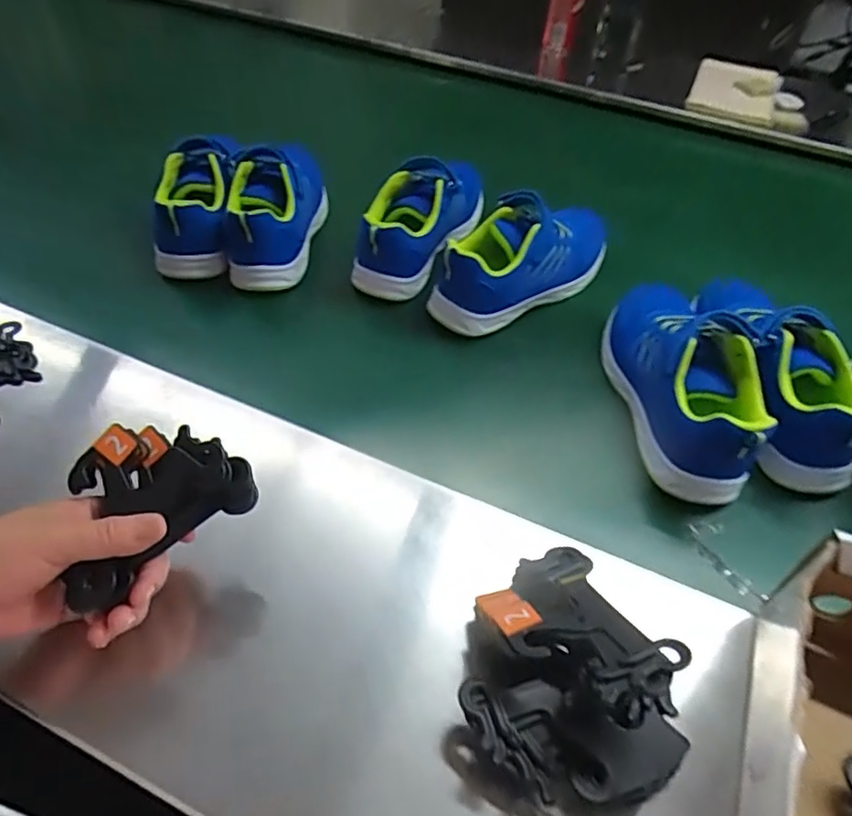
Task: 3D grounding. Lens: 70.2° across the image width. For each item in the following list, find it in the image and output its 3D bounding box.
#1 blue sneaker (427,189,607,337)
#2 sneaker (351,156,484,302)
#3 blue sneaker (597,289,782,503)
[{"bbox_3d":[0.098,-0.154,0.608,0.205,0.080,0.083,-25,57,-23],"label":"blue sneaker"},{"bbox_3d":[-0.009,-0.208,0.644,0.088,0.083,0.201,26,53,16],"label":"sneaker"},{"bbox_3d":[0.216,-0.033,0.504,0.081,0.086,0.203,-2,50,-7],"label":"blue sneaker"}]

